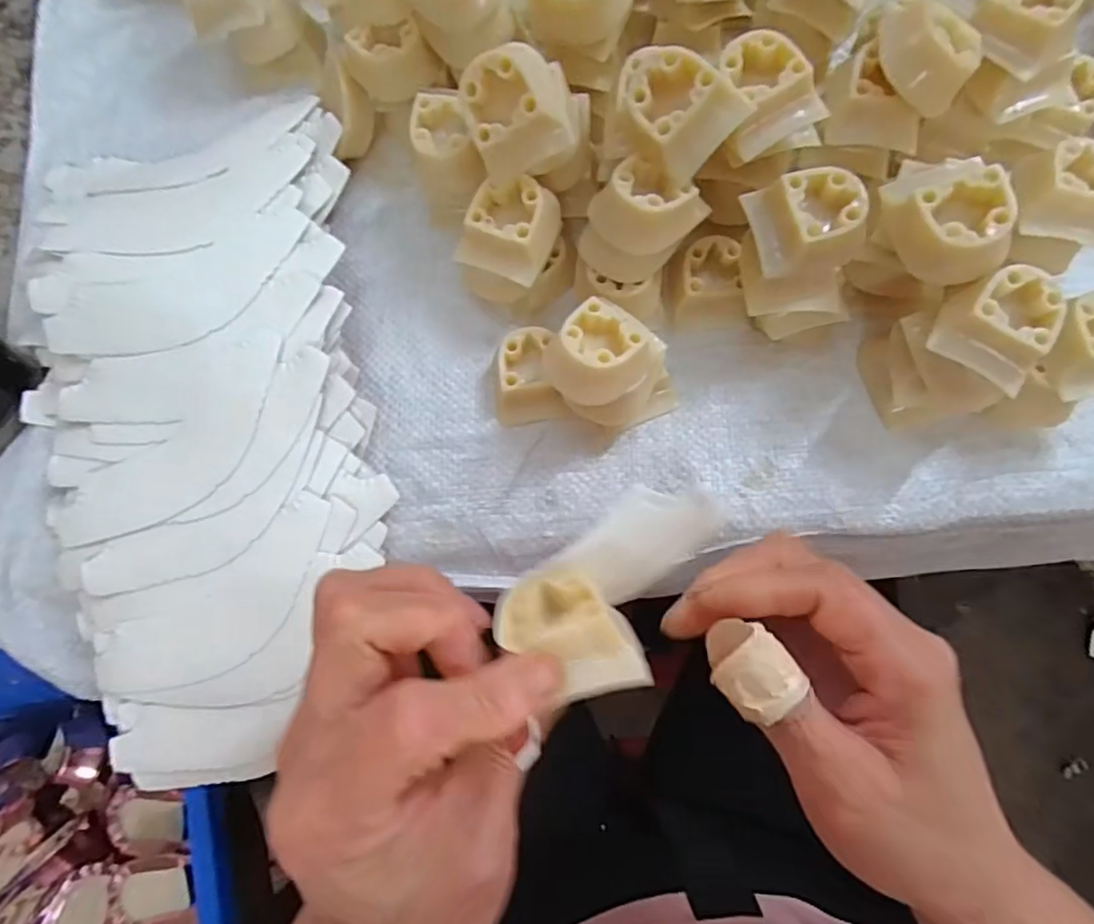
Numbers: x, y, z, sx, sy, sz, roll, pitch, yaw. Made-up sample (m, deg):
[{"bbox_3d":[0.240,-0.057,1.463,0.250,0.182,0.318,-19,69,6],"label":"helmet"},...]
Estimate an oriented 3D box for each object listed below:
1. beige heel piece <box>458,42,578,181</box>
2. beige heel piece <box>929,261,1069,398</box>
[{"bbox_3d":[-0.013,-0.144,0.243,0.039,0.040,0.032,-22,53,13],"label":"beige heel piece"},{"bbox_3d":[0.171,-0.053,0.228,0.036,0.017,0.036,34,79,8],"label":"beige heel piece"}]

